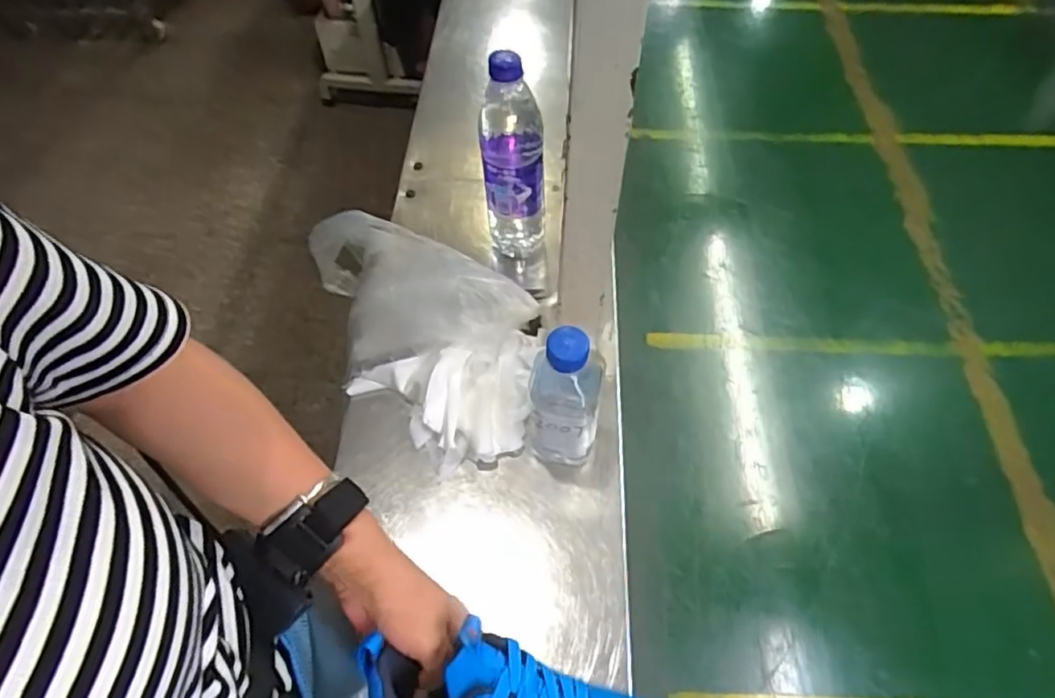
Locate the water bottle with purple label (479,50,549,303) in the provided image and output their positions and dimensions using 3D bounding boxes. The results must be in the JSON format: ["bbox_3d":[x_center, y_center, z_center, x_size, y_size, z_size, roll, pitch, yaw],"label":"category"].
[{"bbox_3d":[-0.012,-0.162,0.650,0.068,0.281,0.060,2,57,3],"label":"water bottle with purple label"}]

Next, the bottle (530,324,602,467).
[{"bbox_3d":[0.033,0.041,0.527,0.060,0.163,0.058,-1,55,1],"label":"bottle"}]

